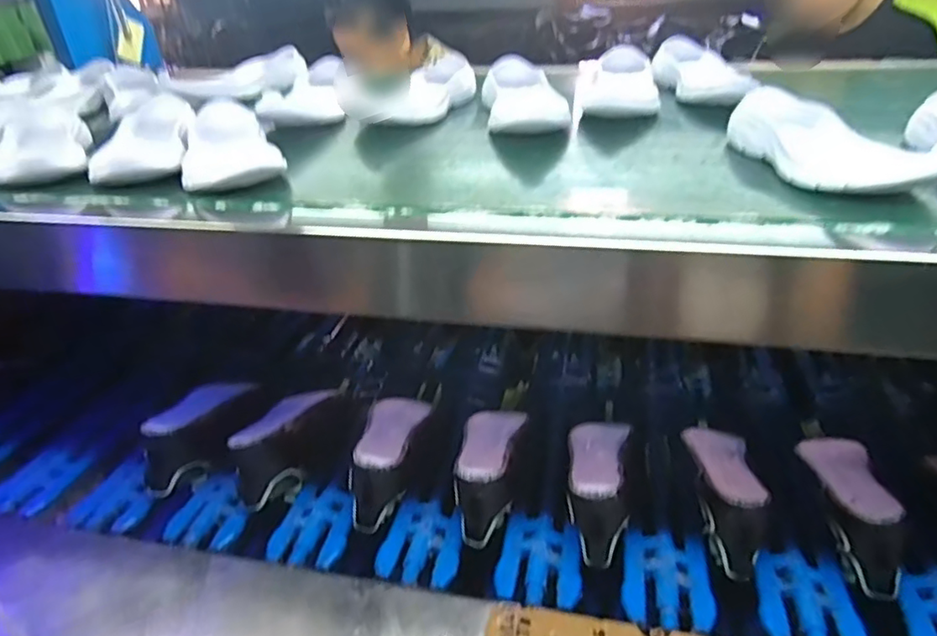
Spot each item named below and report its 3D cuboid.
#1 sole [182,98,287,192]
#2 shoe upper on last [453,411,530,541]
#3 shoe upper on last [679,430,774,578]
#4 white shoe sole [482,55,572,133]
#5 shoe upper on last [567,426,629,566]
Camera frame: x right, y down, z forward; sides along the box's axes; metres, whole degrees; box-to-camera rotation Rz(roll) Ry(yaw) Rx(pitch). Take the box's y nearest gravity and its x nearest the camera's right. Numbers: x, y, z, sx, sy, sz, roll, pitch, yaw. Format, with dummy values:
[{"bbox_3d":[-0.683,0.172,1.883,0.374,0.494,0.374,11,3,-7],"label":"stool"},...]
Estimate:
[{"bbox_3d":[-0.261,-0.192,0.648,0.091,0.039,0.239,-16,33,-18],"label":"sole"},{"bbox_3d":[0.025,0.178,0.760,0.075,0.095,0.213,4,33,14],"label":"shoe upper on last"},{"bbox_3d":[0.307,0.201,0.716,0.071,0.099,0.208,1,32,9],"label":"shoe upper on last"},{"bbox_3d":[0.066,-0.282,0.753,0.096,0.046,0.214,-4,32,0],"label":"white shoe sole"},{"bbox_3d":[0.158,0.194,0.725,0.073,0.097,0.199,3,32,12],"label":"shoe upper on last"}]

